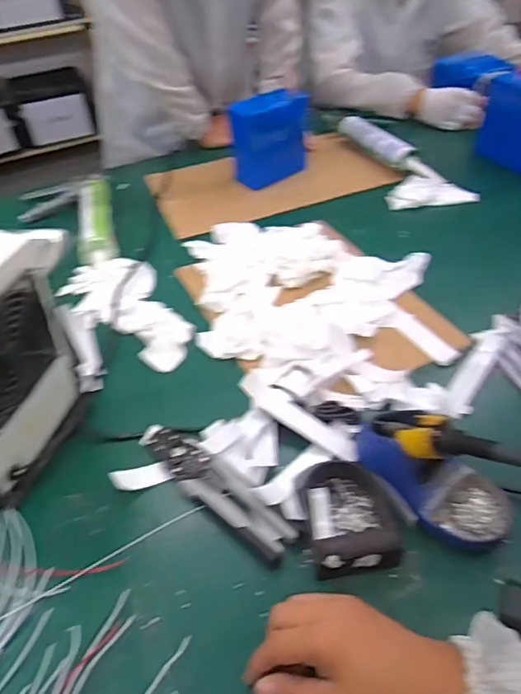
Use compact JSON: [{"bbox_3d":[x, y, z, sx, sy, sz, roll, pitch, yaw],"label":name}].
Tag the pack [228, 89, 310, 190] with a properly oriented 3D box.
[{"bbox_3d":[0.018,-0.390,0.954,0.129,0.137,0.086,-31,49,-24],"label":"pack"}]

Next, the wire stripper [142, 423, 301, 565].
[{"bbox_3d":[-0.051,0.140,0.517,0.202,0.015,0.045,30,54,31],"label":"wire stripper"}]

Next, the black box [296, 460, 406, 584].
[{"bbox_3d":[0.079,0.152,0.476,0.080,0.034,0.111,-9,44,-4],"label":"black box"}]

